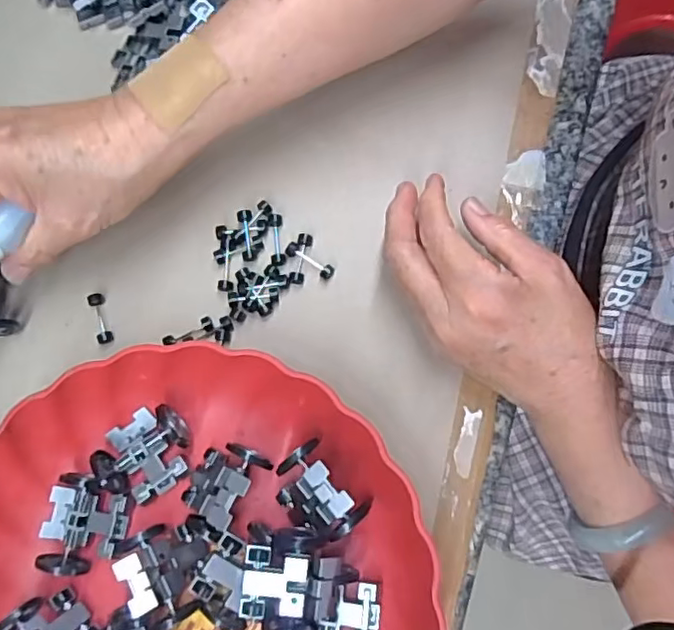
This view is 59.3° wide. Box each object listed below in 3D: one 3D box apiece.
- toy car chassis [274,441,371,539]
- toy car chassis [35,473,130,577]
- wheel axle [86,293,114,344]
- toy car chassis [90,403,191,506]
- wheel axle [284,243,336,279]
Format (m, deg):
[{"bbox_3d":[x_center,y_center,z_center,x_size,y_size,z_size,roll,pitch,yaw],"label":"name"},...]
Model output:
[{"bbox_3d":[-0.011,0.092,0.303,0.035,0.034,0.046,-44,78,-7],"label":"toy car chassis"},{"bbox_3d":[-0.137,0.111,0.316,0.045,0.023,0.048,3,77,4],"label":"toy car chassis"},{"bbox_3d":[-0.141,0.002,0.352,0.009,0.006,0.032,-19,76,-1],"label":"wheel axle"},{"bbox_3d":[-0.105,0.076,0.324,0.050,0.018,0.045,-33,77,-4],"label":"toy car chassis"},{"bbox_3d":[-0.017,-0.032,0.350,0.032,0.006,0.009,33,81,10],"label":"wheel axle"}]

